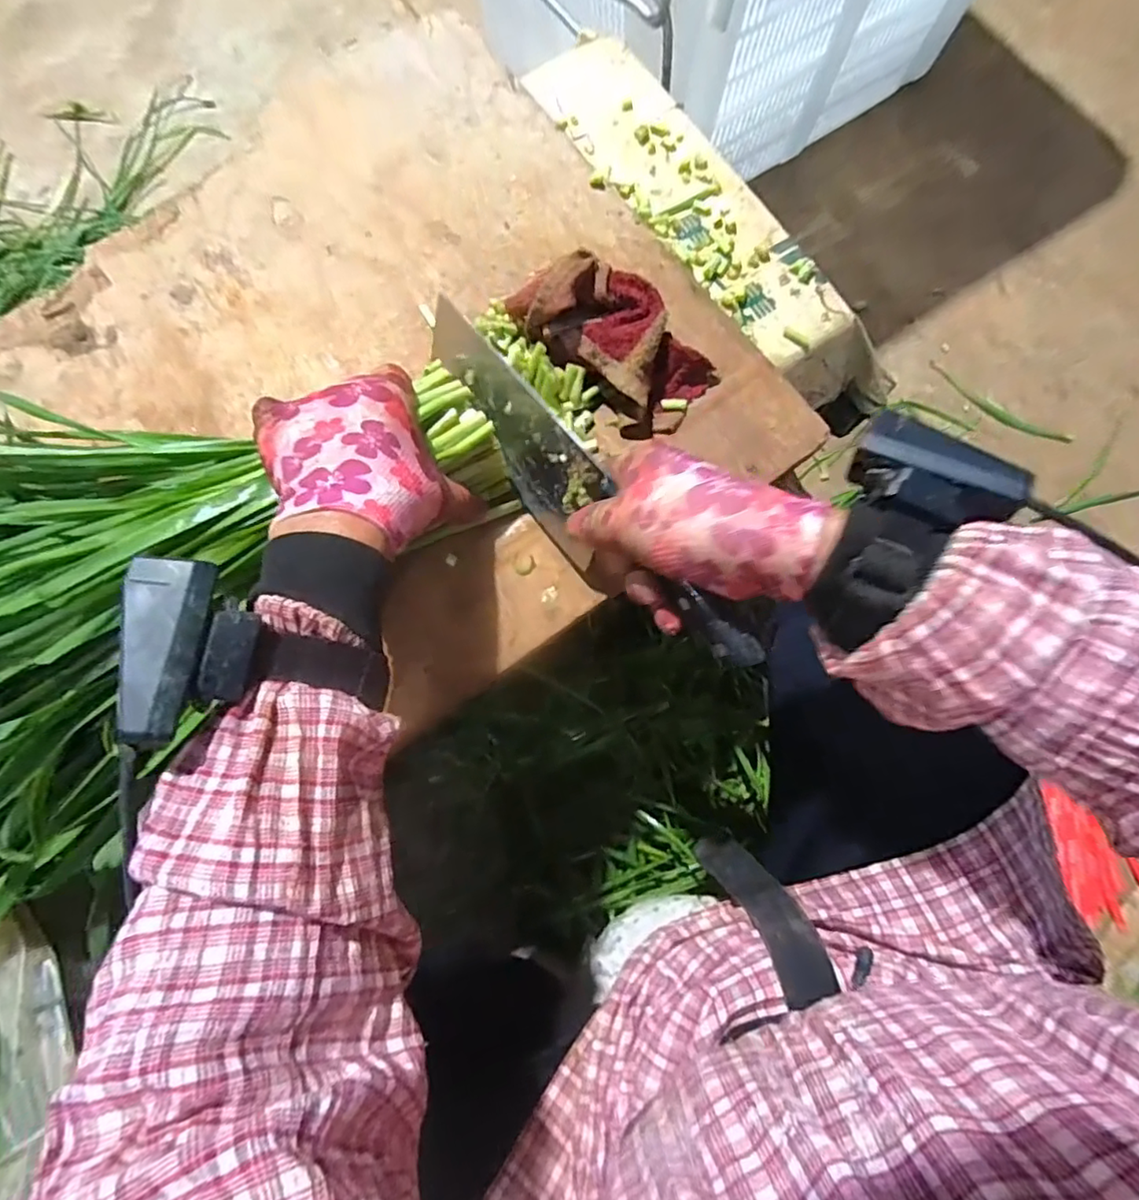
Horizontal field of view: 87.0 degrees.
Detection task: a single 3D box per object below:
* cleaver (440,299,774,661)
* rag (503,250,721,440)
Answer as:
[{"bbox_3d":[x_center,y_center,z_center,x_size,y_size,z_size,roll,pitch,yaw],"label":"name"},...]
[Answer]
[{"bbox_3d":[0.000,-0.061,0.366,0.032,0.084,0.283,-38,71,-8],"label":"cleaver"},{"bbox_3d":[0.030,-0.175,0.407,0.132,0.060,0.078,38,80,8],"label":"rag"}]

